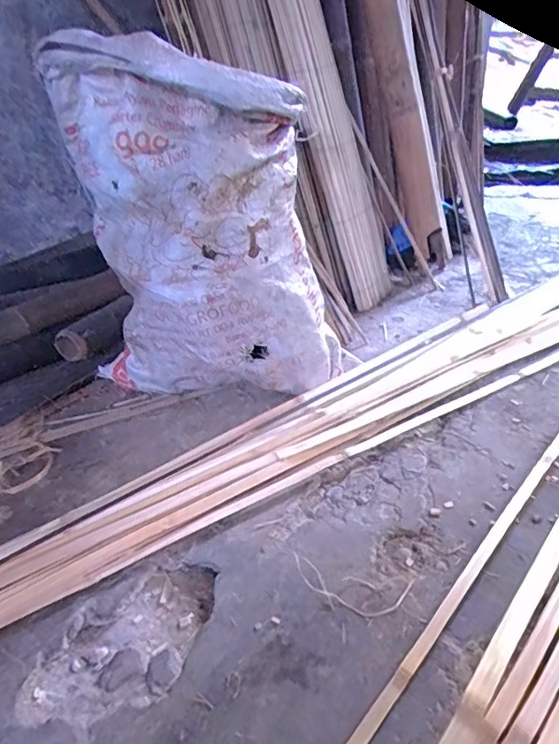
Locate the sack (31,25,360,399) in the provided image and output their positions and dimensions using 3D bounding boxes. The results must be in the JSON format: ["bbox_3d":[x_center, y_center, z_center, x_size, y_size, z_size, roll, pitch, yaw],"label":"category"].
[{"bbox_3d":[-0.132,-0.238,0.975,0.348,0.627,0.321,25,46,39],"label":"sack"}]

